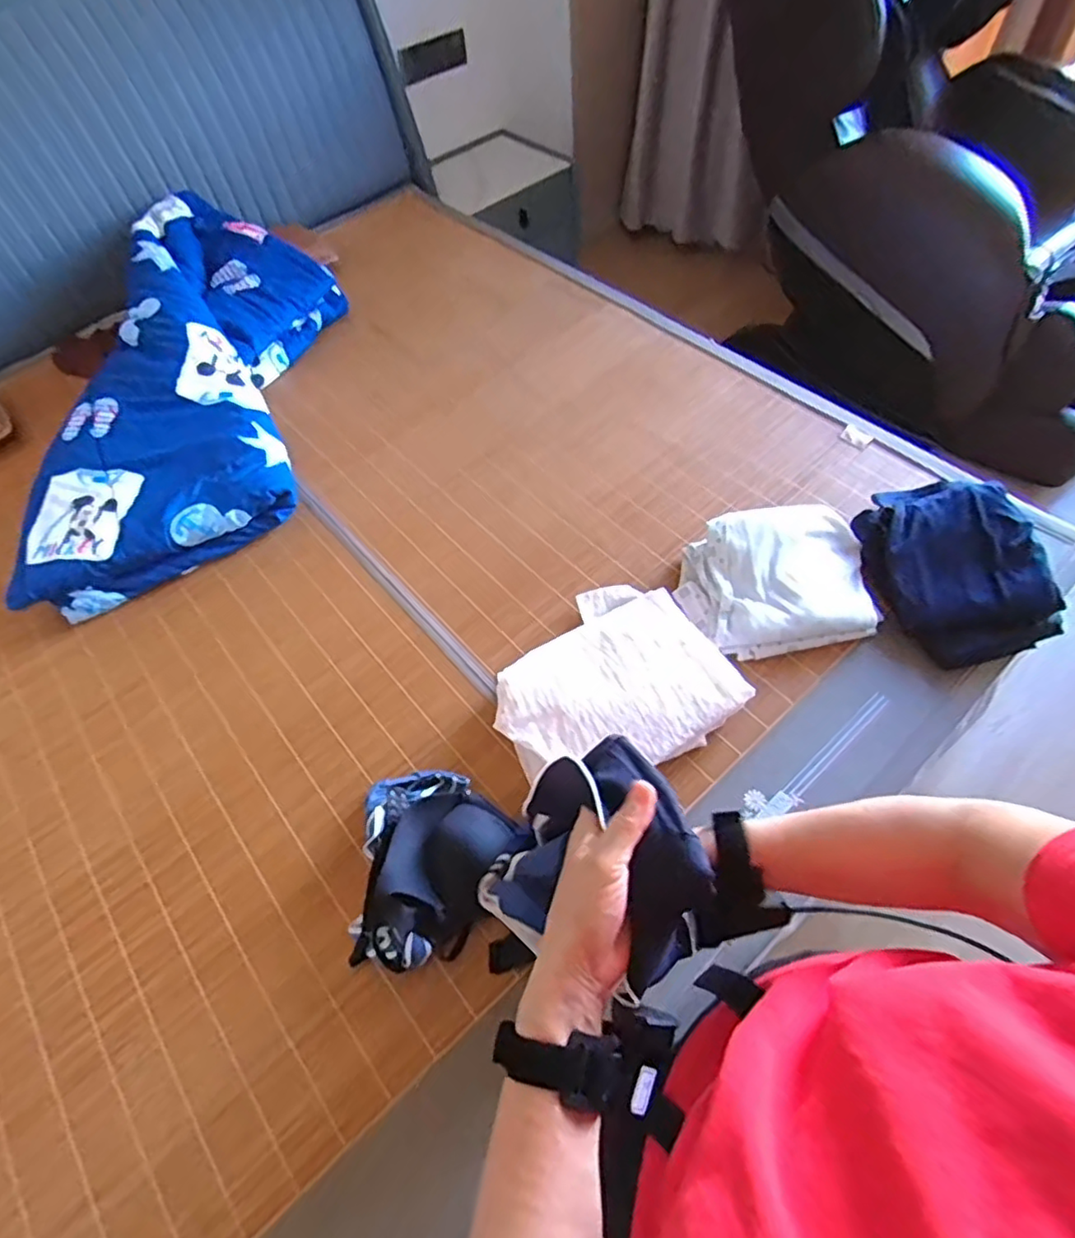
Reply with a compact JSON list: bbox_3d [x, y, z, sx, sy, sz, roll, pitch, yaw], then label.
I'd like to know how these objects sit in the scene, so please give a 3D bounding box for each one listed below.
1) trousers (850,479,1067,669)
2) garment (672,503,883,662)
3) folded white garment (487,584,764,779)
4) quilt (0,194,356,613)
[{"bbox_3d":[0.631,-0.095,0.978,0.214,0.111,0.307,-12,57,-3],"label":"trousers"},{"bbox_3d":[0.376,-0.061,0.994,0.294,0.086,0.225,-9,57,-1],"label":"garment"},{"bbox_3d":[0.102,0.093,0.932,0.326,0.069,0.283,-30,60,-14],"label":"folded white garment"},{"bbox_3d":[-0.699,-0.531,1.319,0.463,0.202,1.115,-4,57,2],"label":"quilt"}]

